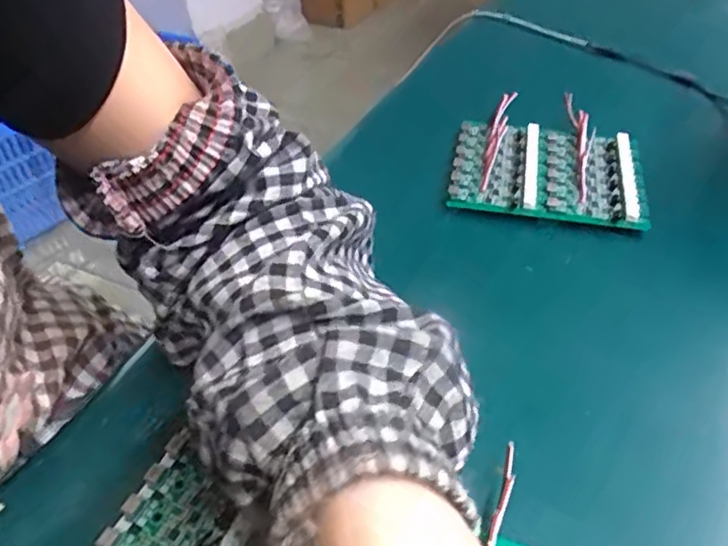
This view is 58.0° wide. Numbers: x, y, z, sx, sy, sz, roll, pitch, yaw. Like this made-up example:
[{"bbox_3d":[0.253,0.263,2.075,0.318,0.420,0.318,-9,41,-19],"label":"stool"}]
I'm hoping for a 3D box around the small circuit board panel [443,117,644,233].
[{"bbox_3d":[0.125,-0.072,0.447,0.125,0.016,0.096,10,43,12],"label":"small circuit board panel"}]

